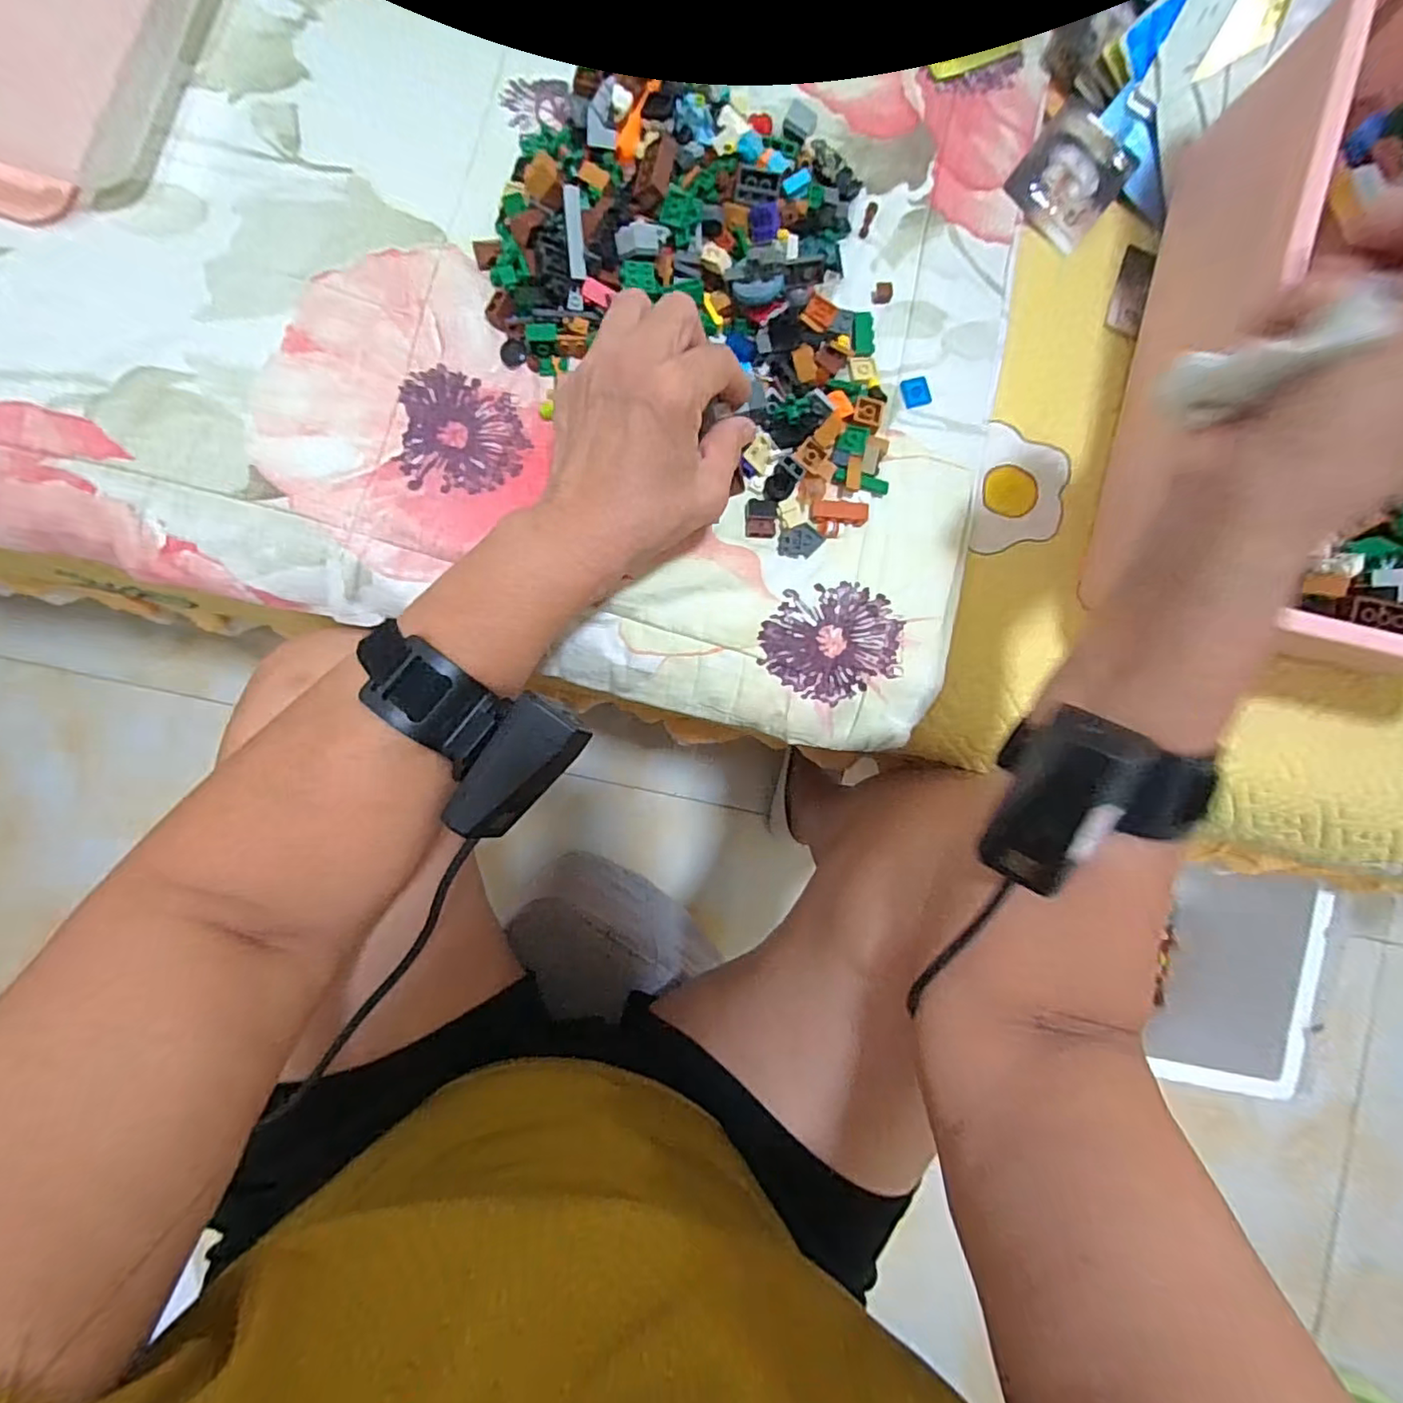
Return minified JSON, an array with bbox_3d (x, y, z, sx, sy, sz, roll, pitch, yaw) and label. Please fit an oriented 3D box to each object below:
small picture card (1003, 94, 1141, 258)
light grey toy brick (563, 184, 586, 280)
[{"bbox_3d":[0.227,-0.323,0.378,0.058,0.009,0.066,37,97,-10],"label":"small picture card"},{"bbox_3d":[-0.068,-0.254,0.331,0.009,0.004,0.047,-4,89,-7],"label":"light grey toy brick"}]

